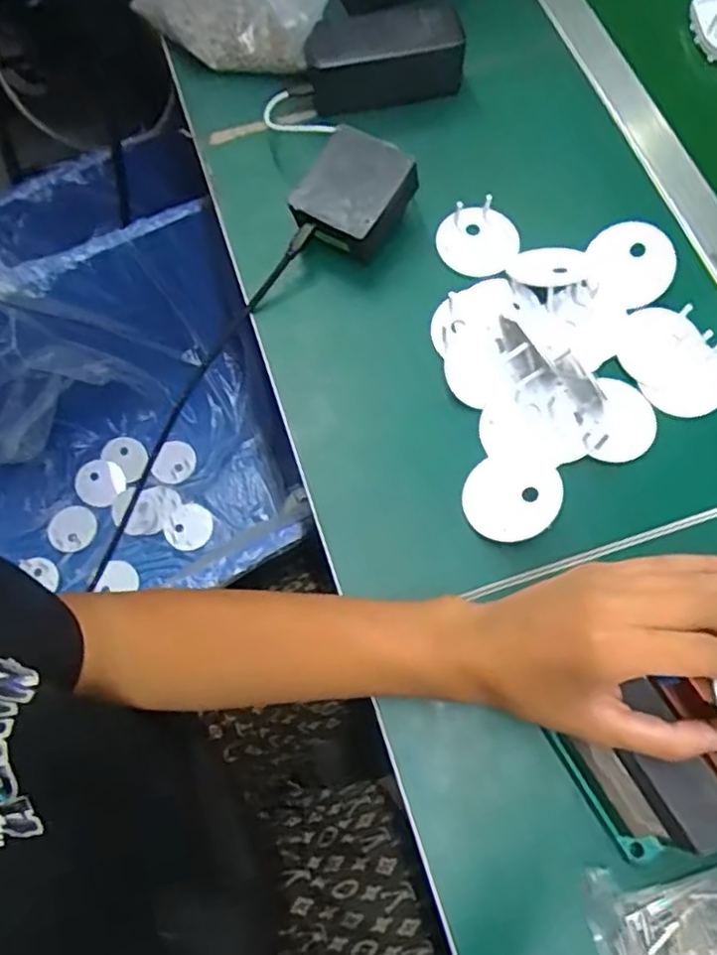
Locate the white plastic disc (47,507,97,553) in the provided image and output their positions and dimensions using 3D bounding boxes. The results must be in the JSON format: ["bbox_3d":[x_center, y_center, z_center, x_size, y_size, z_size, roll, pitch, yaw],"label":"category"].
[{"bbox_3d":[-0.380,0.069,0.887,0.057,0.009,0.061,34,73,-7],"label":"white plastic disc"}]

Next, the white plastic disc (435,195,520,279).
[{"bbox_3d":[0.091,-0.181,0.508,0.060,0.020,0.053,35,72,12],"label":"white plastic disc"}]

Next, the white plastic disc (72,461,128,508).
[{"bbox_3d":[-0.355,0.009,0.915,0.066,0.007,0.062,-1,96,-6],"label":"white plastic disc"}]

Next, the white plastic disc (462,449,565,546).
[{"bbox_3d":[0.102,0.011,0.440,0.060,0.006,0.067,16,65,11],"label":"white plastic disc"}]

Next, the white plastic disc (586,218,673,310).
[{"bbox_3d":[0.202,-0.158,0.494,0.066,0.004,0.061,0,85,3],"label":"white plastic disc"}]

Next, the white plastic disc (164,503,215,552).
[{"bbox_3d":[-0.227,0.069,0.902,0.060,0.007,0.065,0,69,0],"label":"white plastic disc"}]

